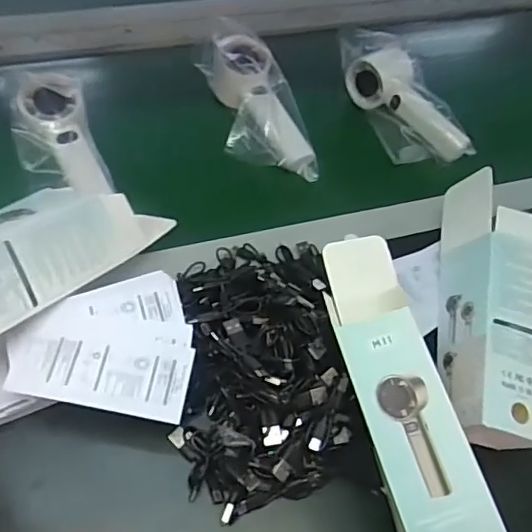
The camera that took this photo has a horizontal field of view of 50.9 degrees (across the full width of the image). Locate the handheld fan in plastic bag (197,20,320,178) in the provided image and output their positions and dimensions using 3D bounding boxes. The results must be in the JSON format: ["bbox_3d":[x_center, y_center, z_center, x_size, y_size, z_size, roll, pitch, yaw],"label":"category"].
[{"bbox_3d":[-0.012,-0.174,0.593,0.084,0.052,0.194,-22,76,-19],"label":"handheld fan in plastic bag"}]

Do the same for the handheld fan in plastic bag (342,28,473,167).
[{"bbox_3d":[0.147,-0.186,0.631,0.074,0.058,0.188,-30,78,-23],"label":"handheld fan in plastic bag"}]

